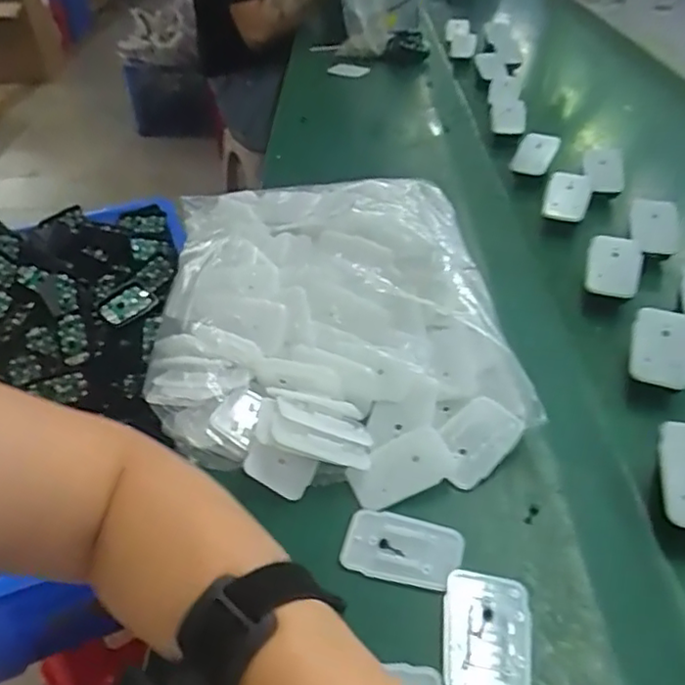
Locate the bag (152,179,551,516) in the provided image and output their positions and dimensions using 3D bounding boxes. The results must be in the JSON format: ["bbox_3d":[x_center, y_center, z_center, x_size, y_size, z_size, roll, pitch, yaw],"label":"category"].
[{"bbox_3d":[-0.015,-0.031,0.515,0.273,0.064,0.345,-8,43,-3],"label":"bag"}]

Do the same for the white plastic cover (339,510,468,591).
[{"bbox_3d":[0.036,0.124,0.377,0.070,0.005,0.043,9,45,14],"label":"white plastic cover"}]

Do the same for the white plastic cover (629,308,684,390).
[{"bbox_3d":[0.244,0.005,0.472,0.050,0.007,0.059,17,78,-2],"label":"white plastic cover"}]

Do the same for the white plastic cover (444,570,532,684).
[{"bbox_3d":[0.078,0.157,0.333,0.045,0.006,0.068,5,44,9],"label":"white plastic cover"}]

